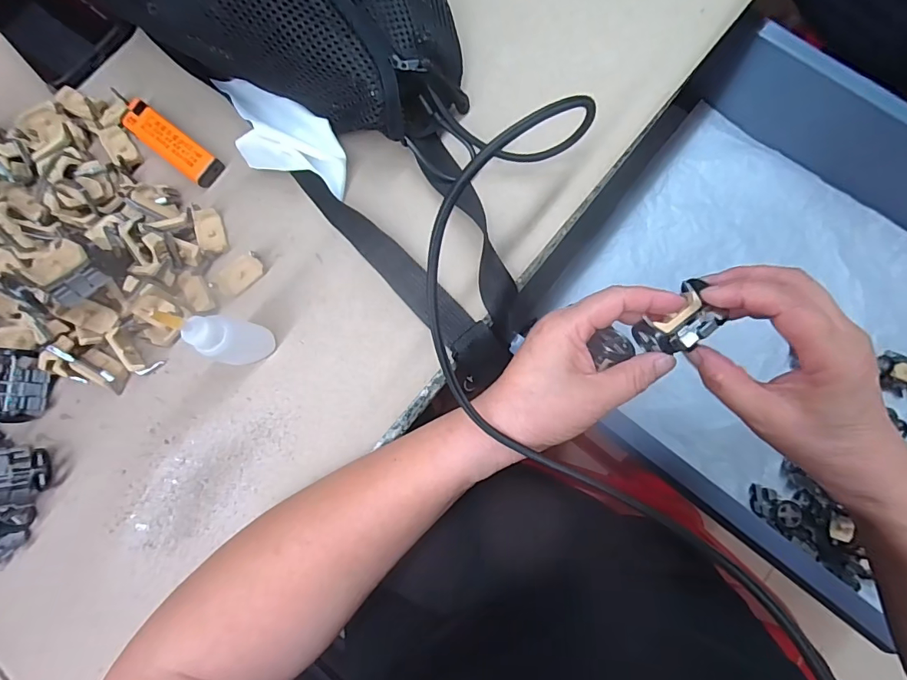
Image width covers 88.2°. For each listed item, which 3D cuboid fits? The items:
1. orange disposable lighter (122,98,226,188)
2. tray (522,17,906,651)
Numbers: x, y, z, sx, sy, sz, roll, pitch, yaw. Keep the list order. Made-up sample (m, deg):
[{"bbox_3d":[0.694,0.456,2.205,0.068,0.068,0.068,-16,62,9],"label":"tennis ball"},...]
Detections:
[{"bbox_3d":[-0.201,-0.140,0.334,0.081,0.014,0.024,37,87,9],"label":"orange disposable lighter"},{"bbox_3d":[0.375,0.000,0.479,0.534,0.120,0.421,38,87,9],"label":"tray"}]

